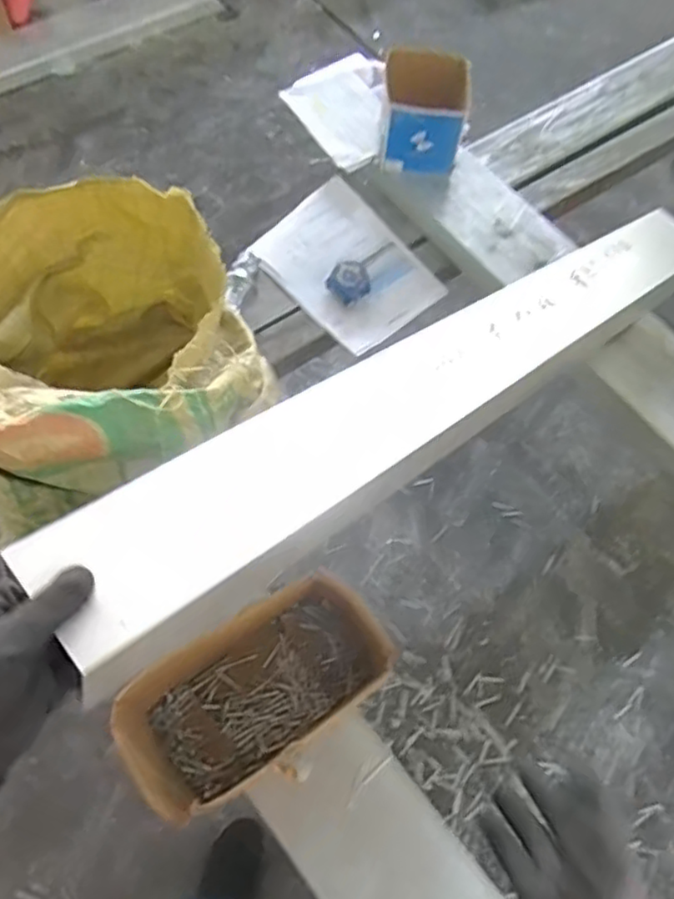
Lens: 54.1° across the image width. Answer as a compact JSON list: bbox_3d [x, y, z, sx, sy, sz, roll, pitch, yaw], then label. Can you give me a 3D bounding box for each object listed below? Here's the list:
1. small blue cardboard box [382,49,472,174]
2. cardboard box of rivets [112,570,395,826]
[{"bbox_3d":[0.143,-0.548,1.073,0.128,0.120,0.128,7,66,0],"label":"small blue cardboard box"},{"bbox_3d":[-0.077,0.259,0.689,0.251,0.148,0.140,-36,72,-17],"label":"cardboard box of rivets"}]

